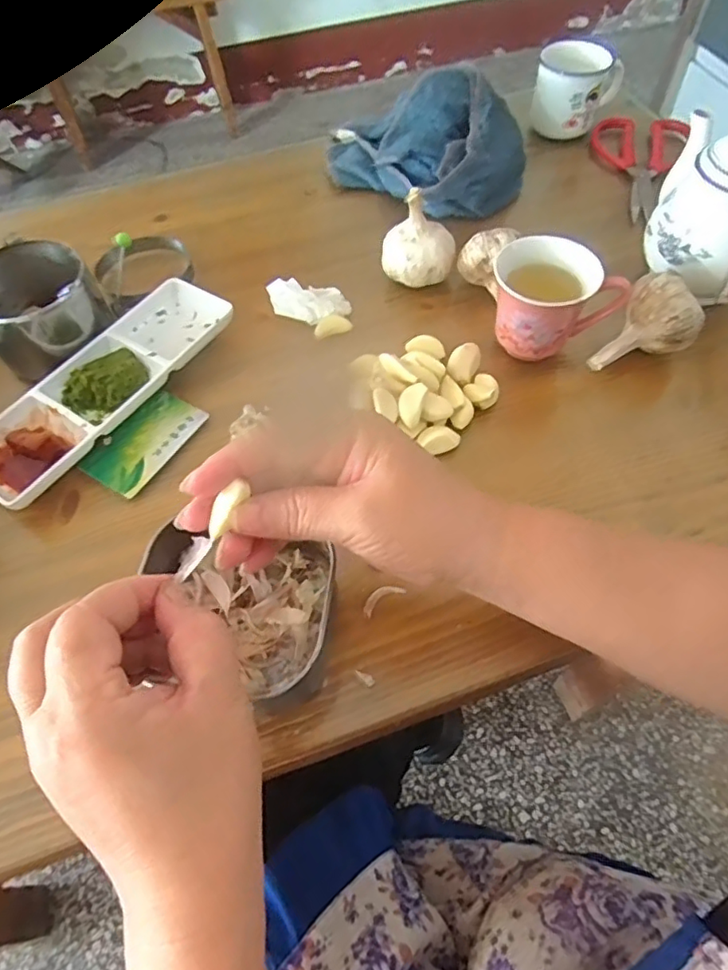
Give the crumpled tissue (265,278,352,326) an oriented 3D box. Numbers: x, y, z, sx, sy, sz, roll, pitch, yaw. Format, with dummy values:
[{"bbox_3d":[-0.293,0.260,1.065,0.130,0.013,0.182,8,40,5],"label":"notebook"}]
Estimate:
[{"bbox_3d":[-0.045,-0.149,0.487,0.067,0.023,0.028,4,57,-12],"label":"crumpled tissue"}]

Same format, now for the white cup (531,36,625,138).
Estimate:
[{"bbox_3d":[0.215,-0.406,0.601,0.067,0.069,0.083,33,65,21],"label":"white cup"}]

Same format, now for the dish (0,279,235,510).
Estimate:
[{"bbox_3d":[-0.194,-0.075,0.446,0.076,0.021,0.218,30,64,20],"label":"dish"}]

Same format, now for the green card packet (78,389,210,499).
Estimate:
[{"bbox_3d":[-0.159,-0.033,0.433,0.051,0.004,0.085,28,63,19],"label":"green card packet"}]

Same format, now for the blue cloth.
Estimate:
[{"bbox_3d":[0.055,-0.335,0.568,0.201,0.068,0.127,32,65,21],"label":"blue cloth"}]

